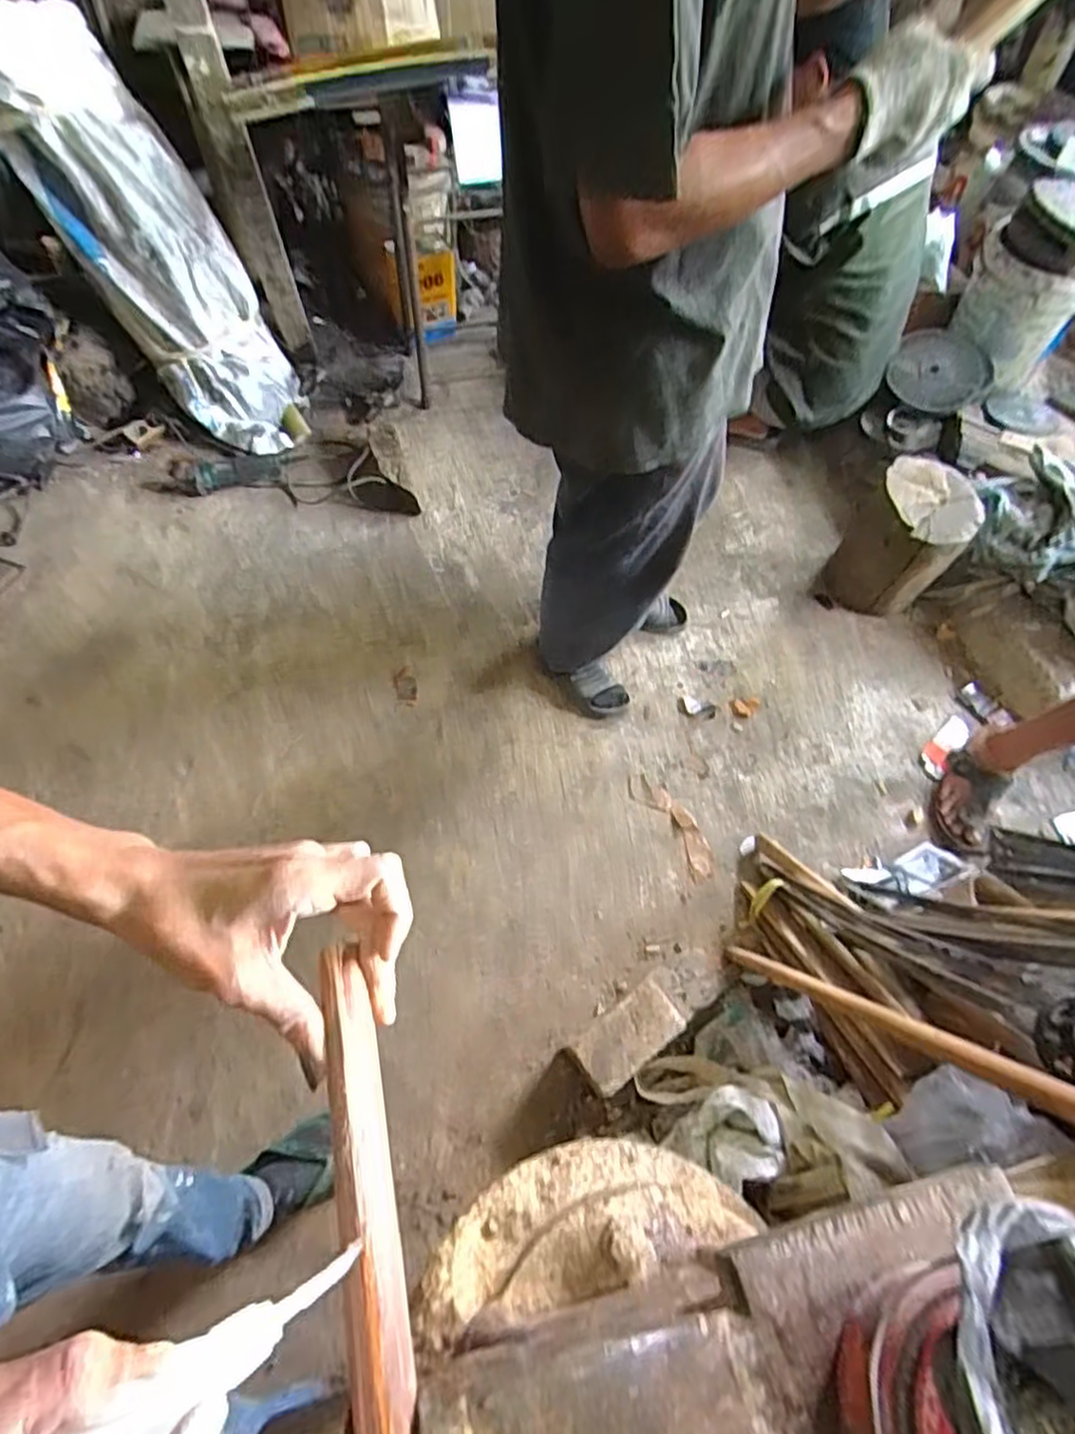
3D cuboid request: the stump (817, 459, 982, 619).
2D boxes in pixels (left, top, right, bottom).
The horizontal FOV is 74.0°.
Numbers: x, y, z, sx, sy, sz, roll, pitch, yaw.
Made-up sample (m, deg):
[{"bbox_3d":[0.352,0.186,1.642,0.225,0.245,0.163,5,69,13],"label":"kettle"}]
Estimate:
[{"bbox_3d":[0.815,-0.384,1.626,0.226,0.304,0.184,34,65,16],"label":"stump"}]

